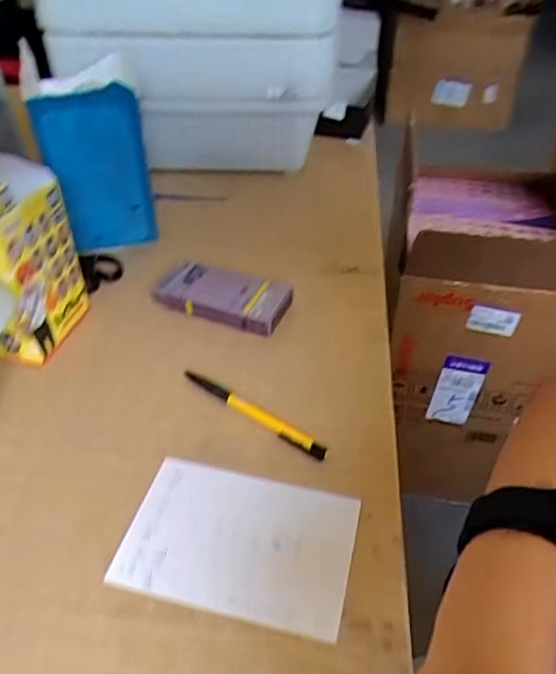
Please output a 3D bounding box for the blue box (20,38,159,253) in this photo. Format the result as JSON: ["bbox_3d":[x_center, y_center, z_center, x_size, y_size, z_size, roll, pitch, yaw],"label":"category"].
[{"bbox_3d":[-0.185,-0.172,0.603,0.104,0.186,0.055,-10,41,-13],"label":"blue box"}]

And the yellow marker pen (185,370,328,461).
[{"bbox_3d":[-0.021,0.060,0.473,0.142,0.009,0.015,29,47,29],"label":"yellow marker pen"}]

